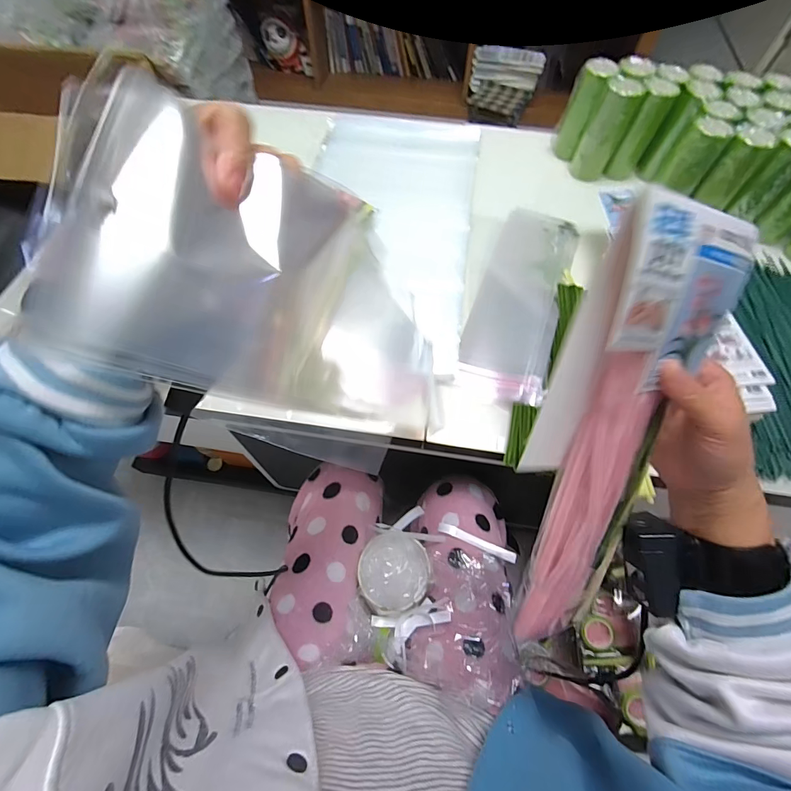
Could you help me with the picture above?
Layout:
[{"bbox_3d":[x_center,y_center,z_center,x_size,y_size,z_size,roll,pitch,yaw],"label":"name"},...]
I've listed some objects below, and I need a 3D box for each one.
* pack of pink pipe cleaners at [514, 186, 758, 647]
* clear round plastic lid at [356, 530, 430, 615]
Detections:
[{"bbox_3d":[0.138,0.036,0.249,0.104,0.287,0.024,1,21,-20],"label":"pack of pink pipe cleaners"},{"bbox_3d":[-0.002,0.233,0.518,0.093,0.033,0.099,0,62,-1],"label":"clear round plastic lid"}]

